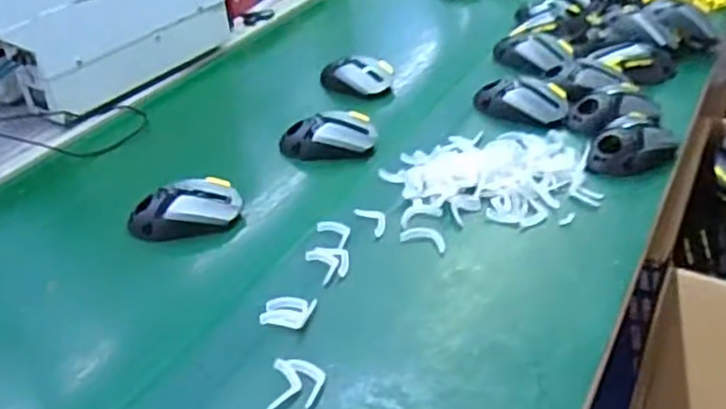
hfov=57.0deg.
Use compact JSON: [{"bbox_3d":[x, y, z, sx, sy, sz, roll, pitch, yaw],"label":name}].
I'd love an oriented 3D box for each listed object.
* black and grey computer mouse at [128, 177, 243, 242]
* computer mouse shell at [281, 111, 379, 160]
[{"bbox_3d":[-0.189,0.003,0.711,0.117,0.046,0.054,-8,36,-5],"label":"black and grey computer mouse"},{"bbox_3d":[-0.040,-0.084,0.804,0.113,0.032,0.063,-9,36,-7],"label":"computer mouse shell"}]

